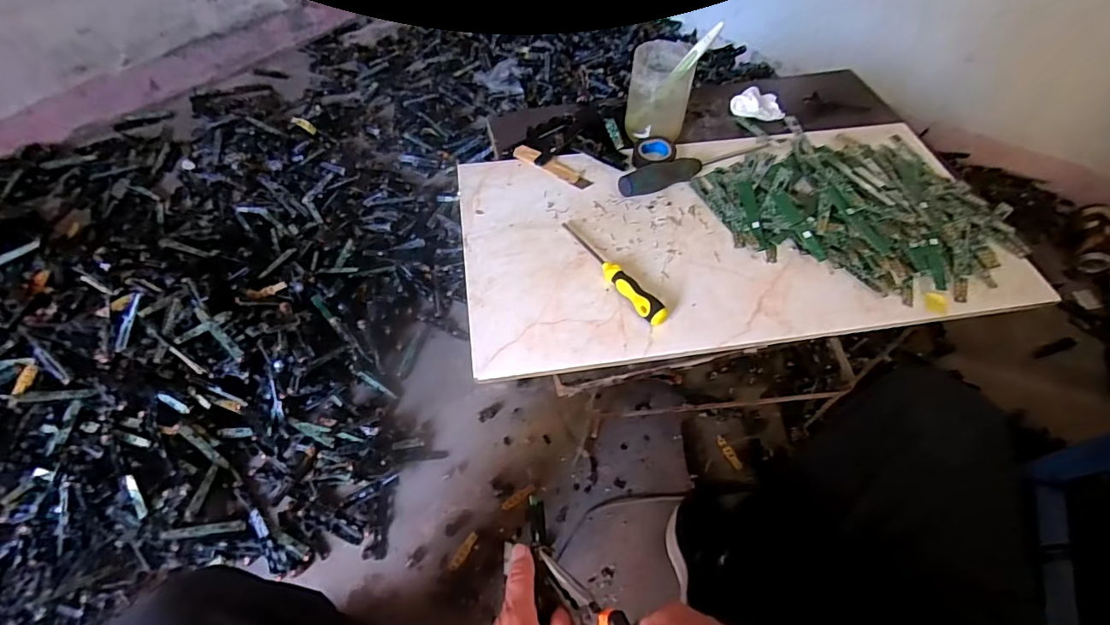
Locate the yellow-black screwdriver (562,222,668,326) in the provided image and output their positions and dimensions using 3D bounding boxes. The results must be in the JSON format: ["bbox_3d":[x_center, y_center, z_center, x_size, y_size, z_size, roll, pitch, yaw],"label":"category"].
[{"bbox_3d":[0.060,-0.048,0.530,0.021,0.024,0.160,-26,59,-20],"label":"yellow-black screwdriver"}]

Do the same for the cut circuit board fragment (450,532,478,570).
[{"bbox_3d":[-0.146,0.381,0.811,0.016,0.004,0.062,30,58,18],"label":"cut circuit board fragment"}]

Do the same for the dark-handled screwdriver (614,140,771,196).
[{"bbox_3d":[0.178,-0.181,0.620,0.224,0.030,0.026,-21,58,-17],"label":"dark-handled screwdriver"}]

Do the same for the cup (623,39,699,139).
[{"bbox_3d":[0.133,-0.285,0.640,0.077,0.113,0.083,1,57,-2],"label":"cup"}]

